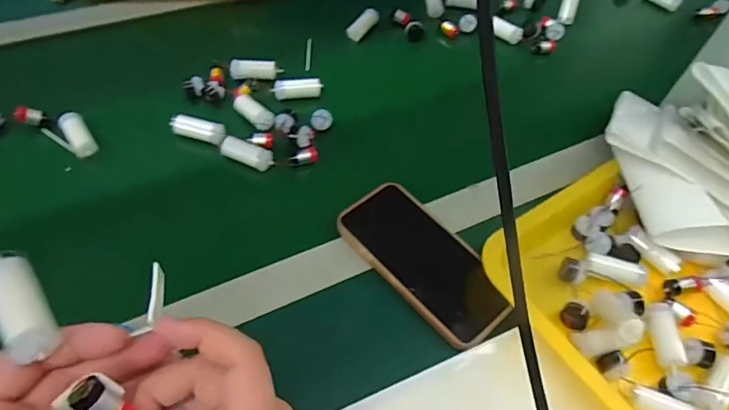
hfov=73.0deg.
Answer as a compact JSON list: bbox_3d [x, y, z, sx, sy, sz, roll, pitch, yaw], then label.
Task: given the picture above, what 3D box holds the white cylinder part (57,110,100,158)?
[{"bbox_3d":[-0.284,-0.069,0.490,0.022,0.023,0.052,-31,63,-25],"label":"white cylinder part"}]

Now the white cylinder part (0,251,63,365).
[{"bbox_3d":[-0.161,0.044,0.226,0.022,0.019,0.054,-26,75,-22],"label":"white cylinder part"}]

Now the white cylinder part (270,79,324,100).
[{"bbox_3d":[-0.077,-0.134,0.565,0.056,0.016,0.020,-12,56,-14],"label":"white cylinder part"}]

